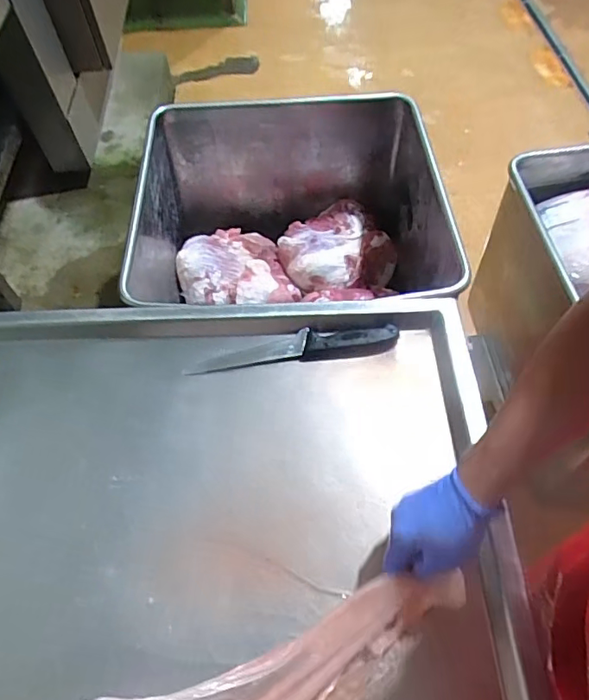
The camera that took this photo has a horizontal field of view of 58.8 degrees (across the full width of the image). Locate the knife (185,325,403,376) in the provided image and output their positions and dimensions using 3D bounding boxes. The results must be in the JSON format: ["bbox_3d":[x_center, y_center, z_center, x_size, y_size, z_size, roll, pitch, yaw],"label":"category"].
[{"bbox_3d":[0.000,-0.005,0.749,0.289,0.025,0.047,-5,56,-1],"label":"knife"}]

